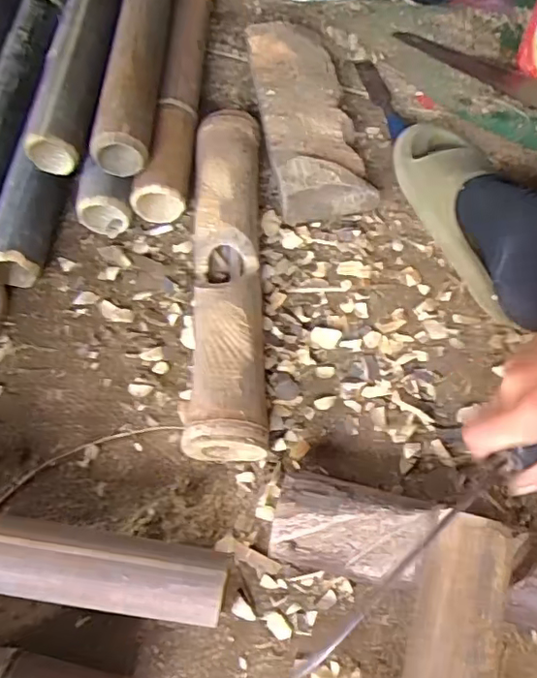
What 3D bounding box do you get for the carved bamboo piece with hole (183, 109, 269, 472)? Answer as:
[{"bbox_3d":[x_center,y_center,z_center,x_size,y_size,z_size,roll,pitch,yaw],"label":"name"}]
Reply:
[{"bbox_3d":[-0.041,-0.075,0.595,0.074,0.064,0.393,-3,61,1],"label":"carved bamboo piece with hole"}]

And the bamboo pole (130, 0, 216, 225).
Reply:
[{"bbox_3d":[-0.107,-0.426,0.772,0.060,0.072,0.625,1,61,3],"label":"bamboo pole"}]

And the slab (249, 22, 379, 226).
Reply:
[{"bbox_3d":[0.046,-0.270,0.693,0.106,0.065,0.283,-10,61,-2],"label":"slab"}]

